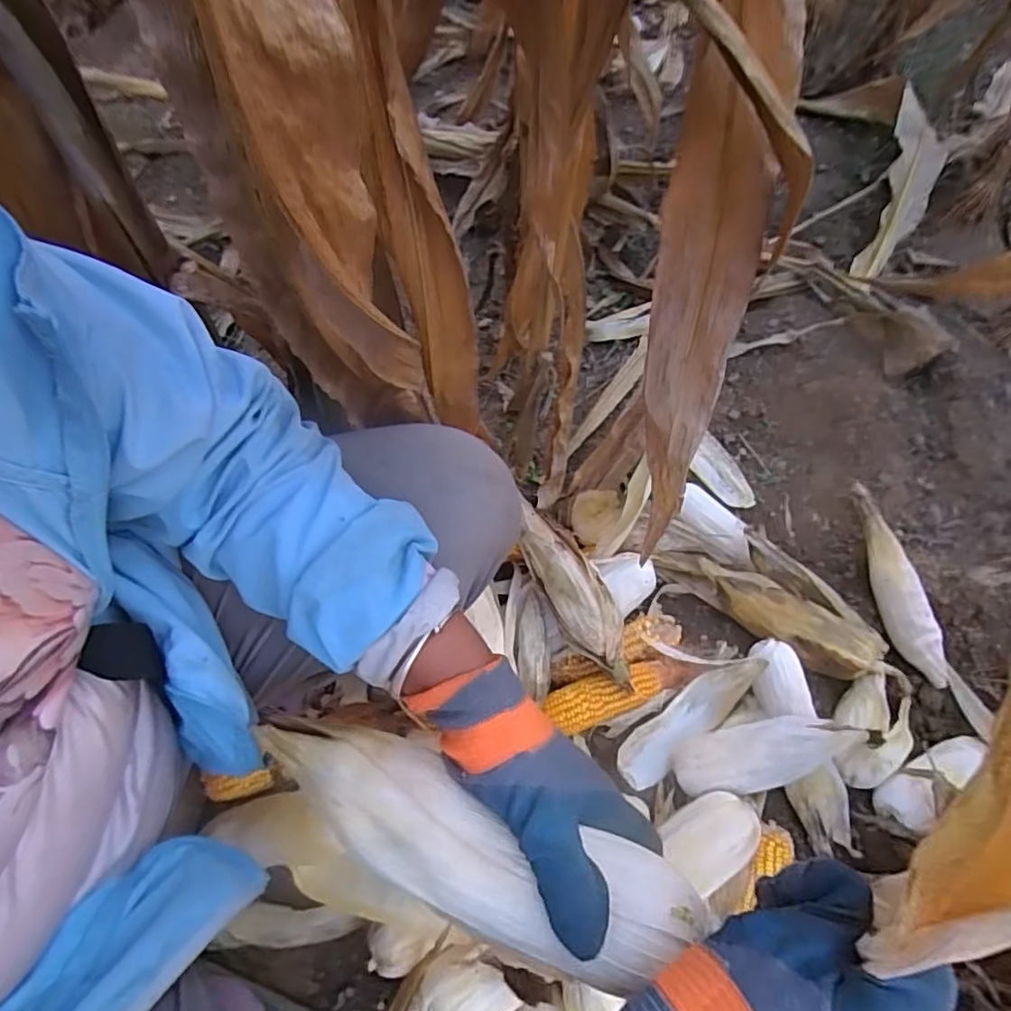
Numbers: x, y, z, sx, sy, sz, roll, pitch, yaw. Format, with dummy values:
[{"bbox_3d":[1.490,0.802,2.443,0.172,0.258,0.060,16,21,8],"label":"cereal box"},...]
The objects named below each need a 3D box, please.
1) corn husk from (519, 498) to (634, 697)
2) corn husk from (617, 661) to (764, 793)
[{"bbox_3d":[0.082,0.102,0.713,0.069,0.043,0.239,-26,75,-12],"label":"corn husk"},{"bbox_3d":[0.210,0.239,0.675,0.195,0.043,0.053,-35,69,-19],"label":"corn husk"}]

